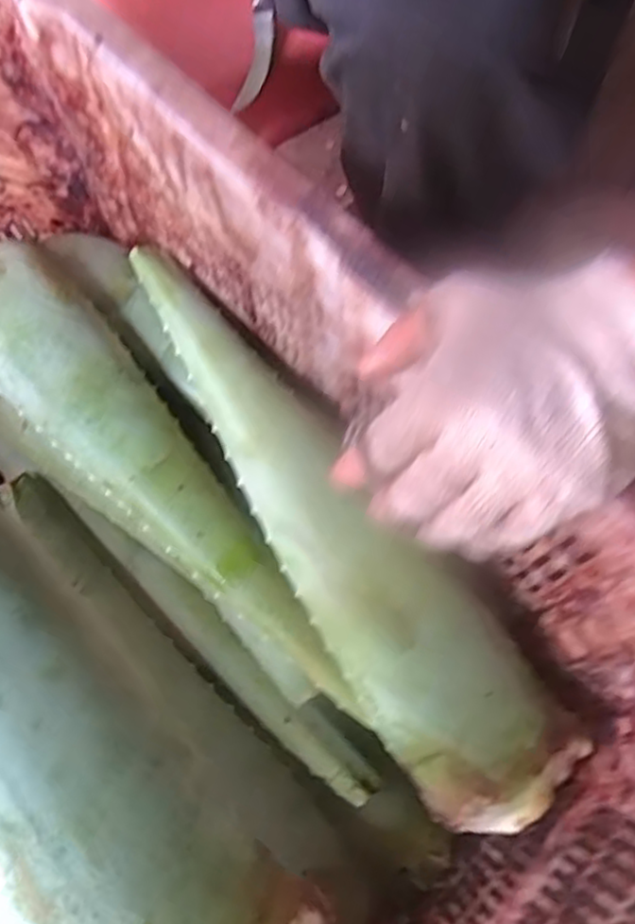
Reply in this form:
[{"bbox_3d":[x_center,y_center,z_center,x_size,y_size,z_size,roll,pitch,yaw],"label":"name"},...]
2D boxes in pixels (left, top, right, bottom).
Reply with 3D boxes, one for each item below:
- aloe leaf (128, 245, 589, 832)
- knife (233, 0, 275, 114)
[{"bbox_3d":[-0.002,0.027,0.481,0.106,0.065,0.482,-33,74,-10],"label":"aloe leaf"},{"bbox_3d":[-0.043,-0.337,0.508,0.024,0.025,0.179,2,71,1],"label":"knife"}]

